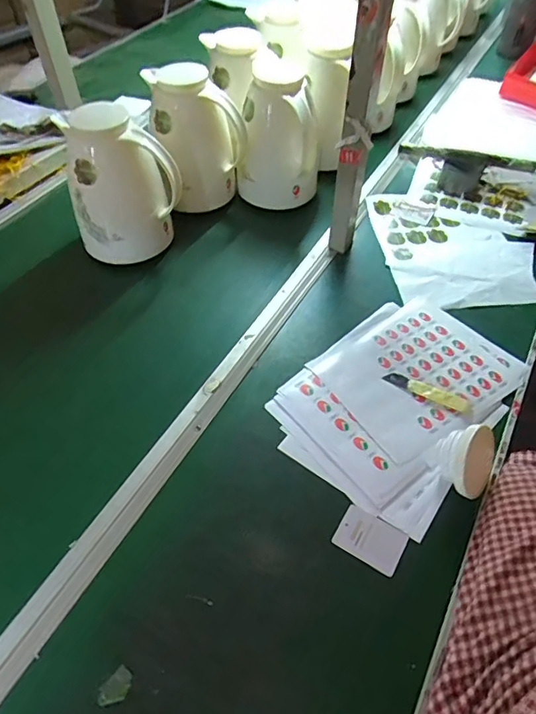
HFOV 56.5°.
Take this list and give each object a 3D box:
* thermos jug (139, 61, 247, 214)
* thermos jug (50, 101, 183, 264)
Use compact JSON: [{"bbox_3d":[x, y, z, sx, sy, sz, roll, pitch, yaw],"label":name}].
[{"bbox_3d":[-0.129,-0.374,0.854,0.140,0.205,0.124,-21,54,-15],"label":"thermos jug"},{"bbox_3d":[-0.222,-0.258,0.764,0.153,0.205,0.114,-17,54,-14],"label":"thermos jug"}]

